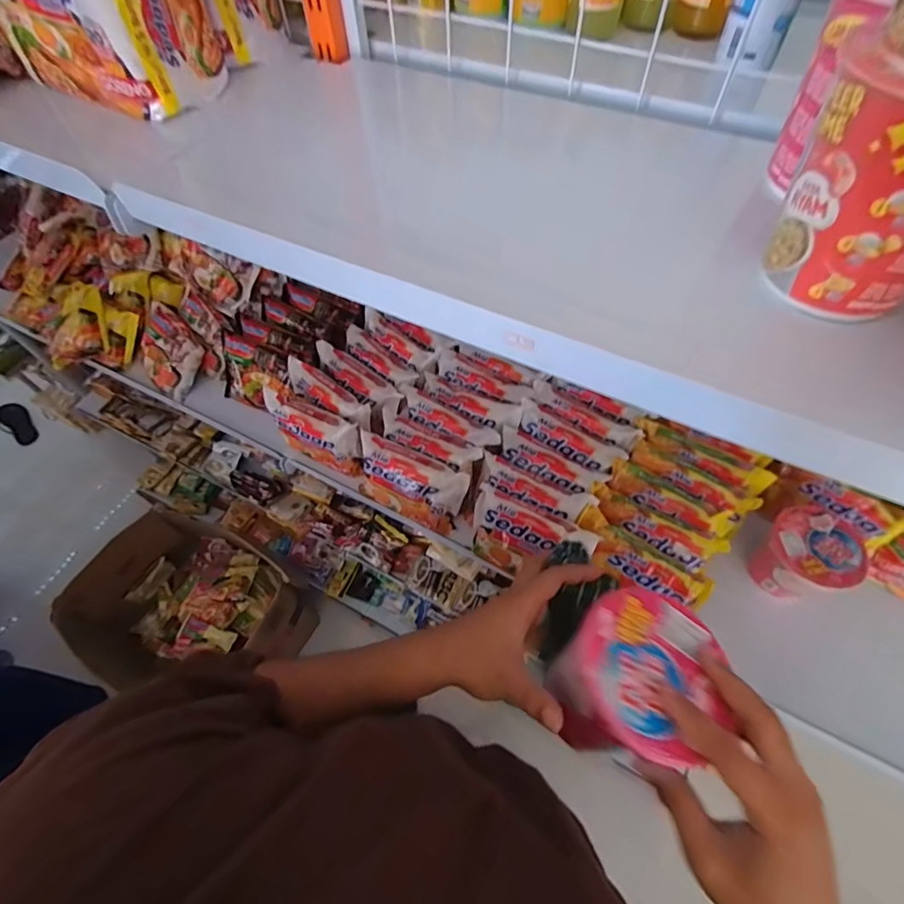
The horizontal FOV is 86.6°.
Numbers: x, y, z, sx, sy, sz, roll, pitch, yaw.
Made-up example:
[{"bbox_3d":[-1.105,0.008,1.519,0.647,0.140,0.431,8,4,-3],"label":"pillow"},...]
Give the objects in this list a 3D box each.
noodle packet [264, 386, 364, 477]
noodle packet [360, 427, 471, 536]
[{"bbox_3d":[-0.187,-0.025,0.660,0.139,0.090,0.041,27,63,17],"label":"noodle packet"},{"bbox_3d":[-0.055,0.046,0.612,0.144,0.099,0.034,21,27,12],"label":"noodle packet"}]

